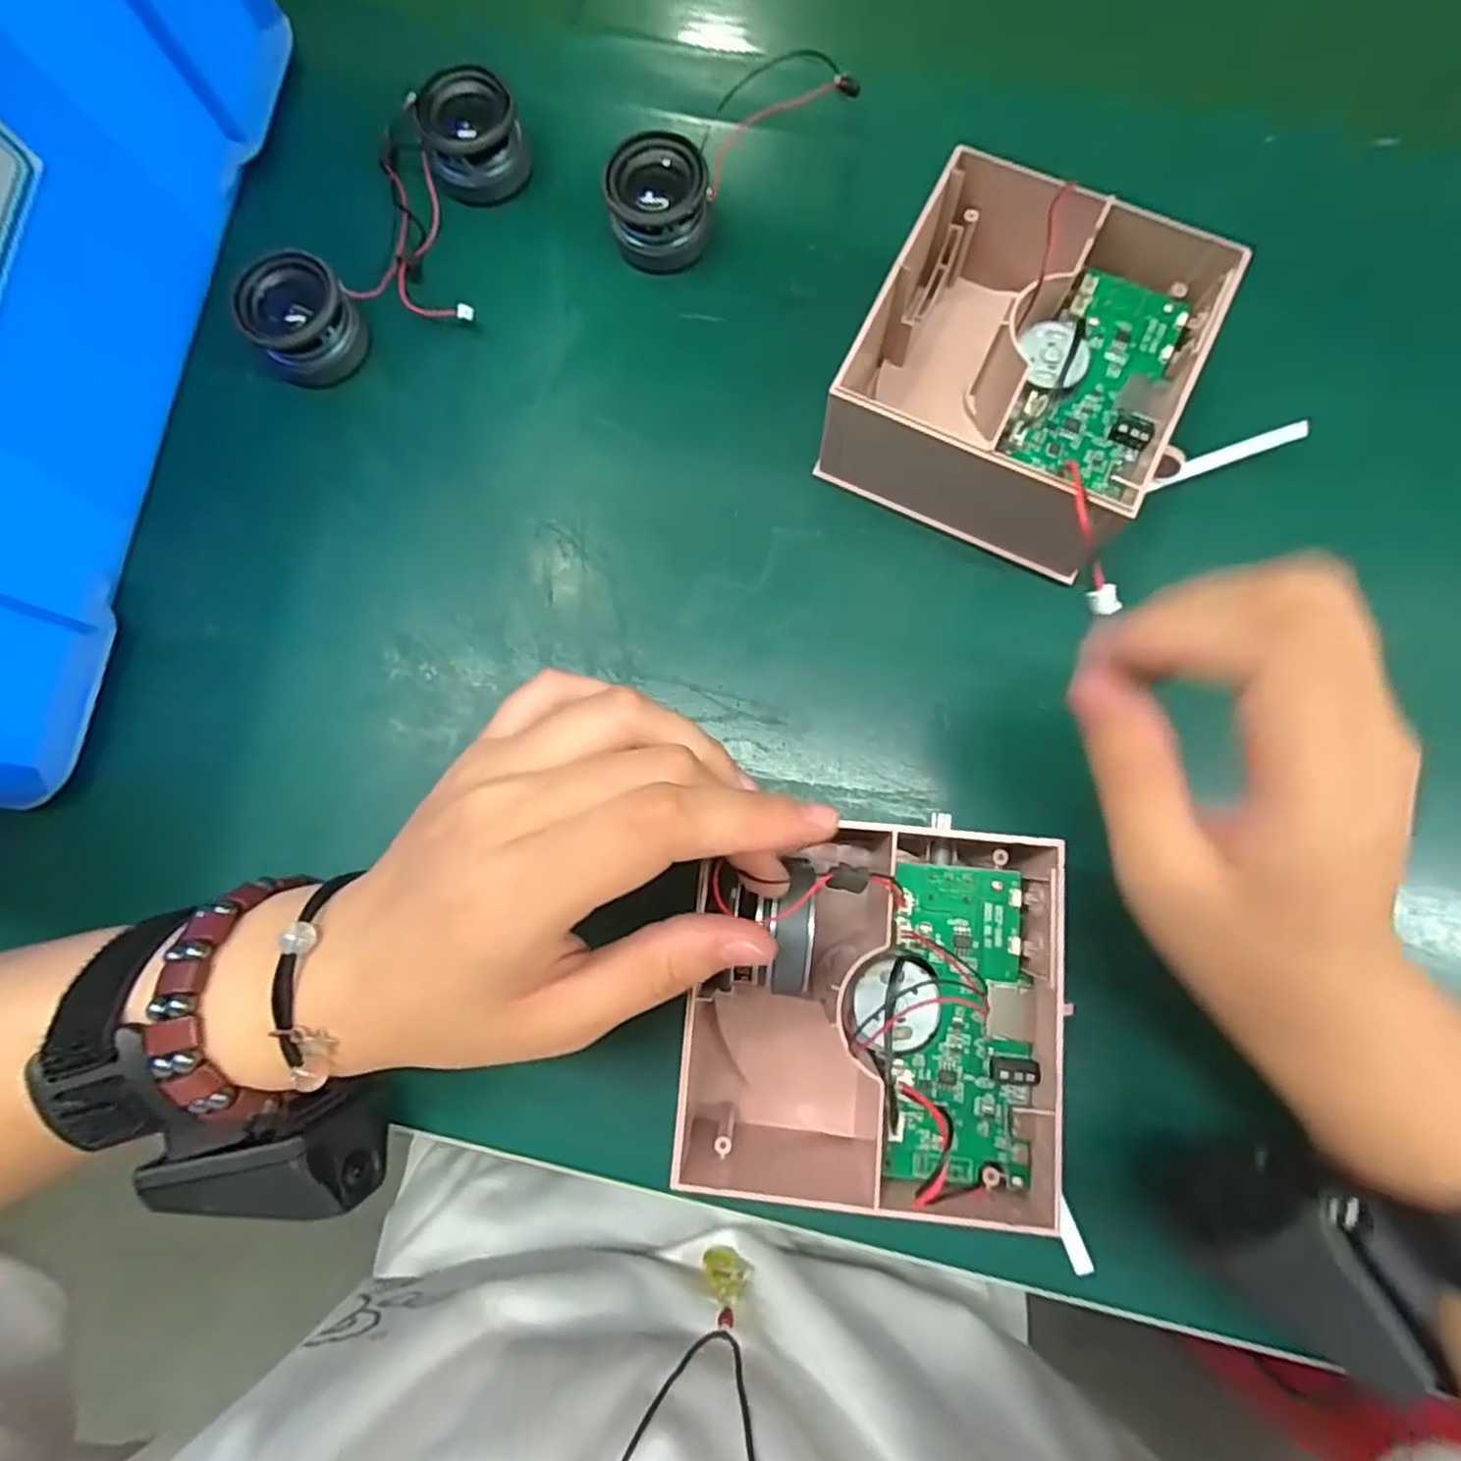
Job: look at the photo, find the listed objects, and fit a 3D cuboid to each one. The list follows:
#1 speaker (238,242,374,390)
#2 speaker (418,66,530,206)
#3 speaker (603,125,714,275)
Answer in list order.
[{"bbox_3d":[-0.160,-0.153,0.270,0.037,0.037,0.031,-36,80,-5],"label":"speaker"},{"bbox_3d":[-0.100,-0.232,0.280,0.037,0.027,0.037,0,79,2],"label":"speaker"},{"bbox_3d":[-0.027,-0.201,0.274,0.038,0.034,0.030,-6,79,1],"label":"speaker"}]

